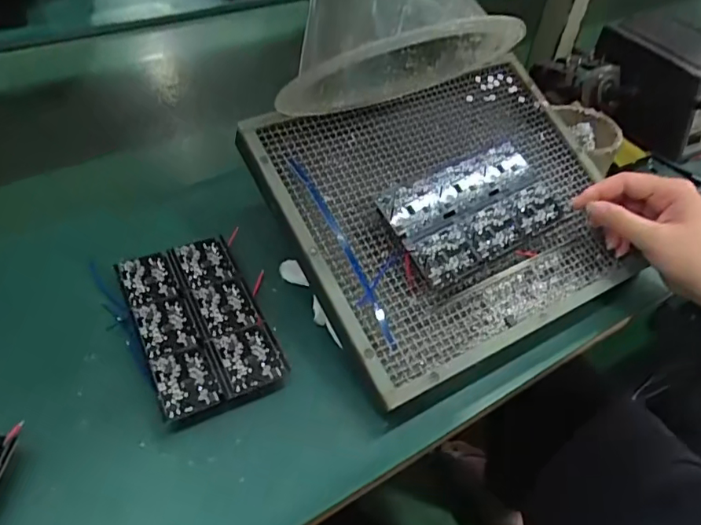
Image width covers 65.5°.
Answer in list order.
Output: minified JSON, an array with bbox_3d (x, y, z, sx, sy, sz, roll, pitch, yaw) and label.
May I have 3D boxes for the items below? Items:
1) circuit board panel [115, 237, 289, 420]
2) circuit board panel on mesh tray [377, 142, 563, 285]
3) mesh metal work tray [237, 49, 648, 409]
[{"bbox_3d":[-0.118,0.042,0.417,0.085,0.009,0.148,-19,51,-22],"label":"circuit board panel"},{"bbox_3d":[0.103,-0.047,0.440,0.154,0.013,0.083,-24,75,-26],"label":"circuit board panel on mesh tray"},{"bbox_3d":[0.090,-0.048,0.454,0.289,0.021,0.234,-21,75,-23],"label":"mesh metal work tray"}]

